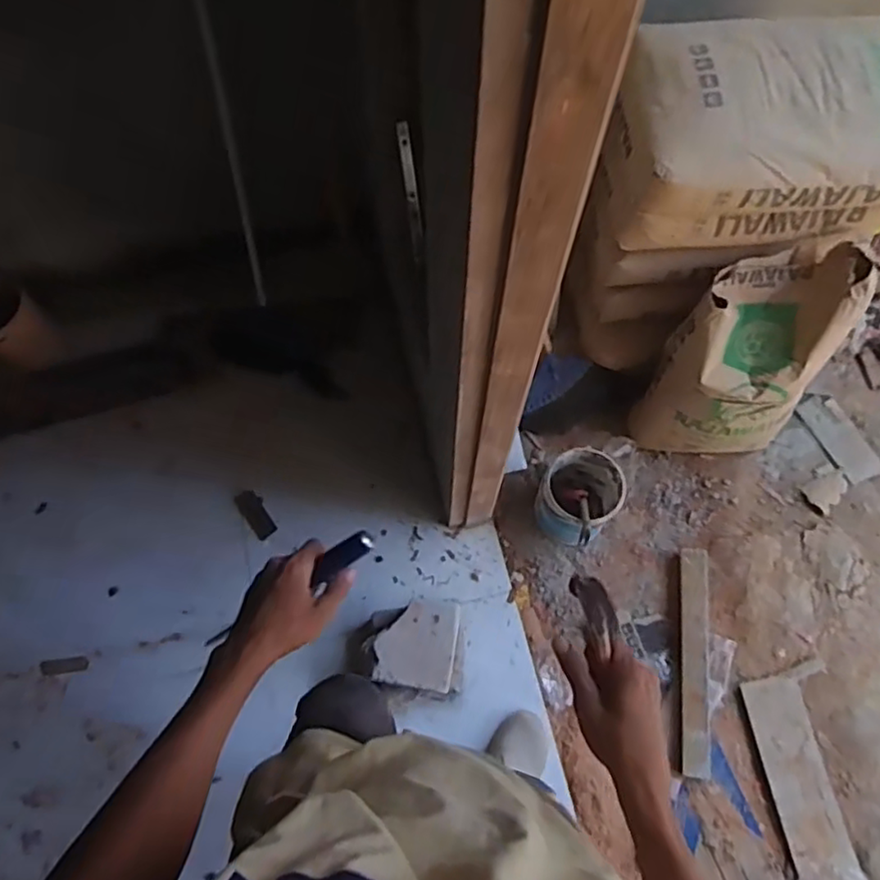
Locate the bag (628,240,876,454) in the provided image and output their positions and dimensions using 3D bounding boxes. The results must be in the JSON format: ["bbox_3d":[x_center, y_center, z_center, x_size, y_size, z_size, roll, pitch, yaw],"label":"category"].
[{"bbox_3d":[0.684,-0.195,1.501,0.360,0.467,0.323,-3,69,-1],"label":"bag"}]

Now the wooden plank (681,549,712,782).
[{"bbox_3d":[0.591,0.504,1.509,0.066,0.041,0.500,8,70,1],"label":"wooden plank"}]

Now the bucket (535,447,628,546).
[{"bbox_3d":[0.330,0.132,1.544,0.183,0.216,0.200,0,69,0],"label":"bucket"}]

